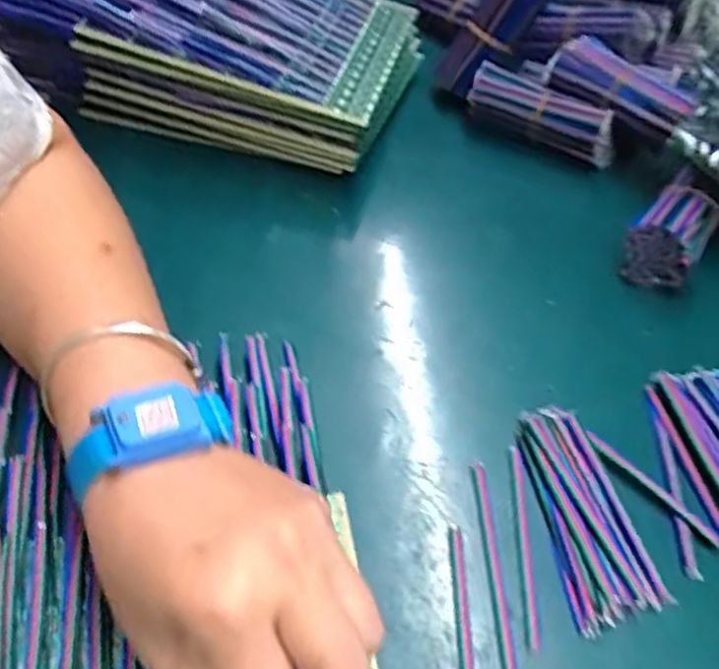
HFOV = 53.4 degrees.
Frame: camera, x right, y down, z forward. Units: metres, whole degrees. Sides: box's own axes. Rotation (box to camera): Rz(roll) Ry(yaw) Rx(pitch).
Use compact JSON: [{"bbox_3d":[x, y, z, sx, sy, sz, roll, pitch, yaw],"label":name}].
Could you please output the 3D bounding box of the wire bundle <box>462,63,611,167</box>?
[{"bbox_3d":[0.134,-0.167,0.527,0.109,0.043,0.034,28,54,21],"label":"wire bundle"}]

